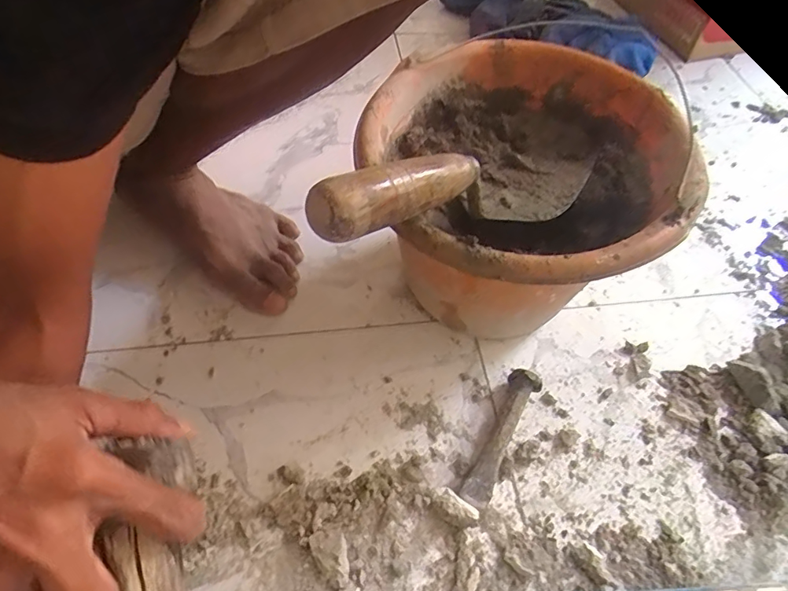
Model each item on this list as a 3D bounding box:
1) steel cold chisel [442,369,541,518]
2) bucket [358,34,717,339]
[{"bbox_3d":[0.083,0.114,0.399,0.028,0.024,0.123,30,59,14],"label":"steel cold chisel"},{"bbox_3d":[0.087,-0.068,0.429,0.226,0.188,0.243,2,56,-4],"label":"bucket"}]

